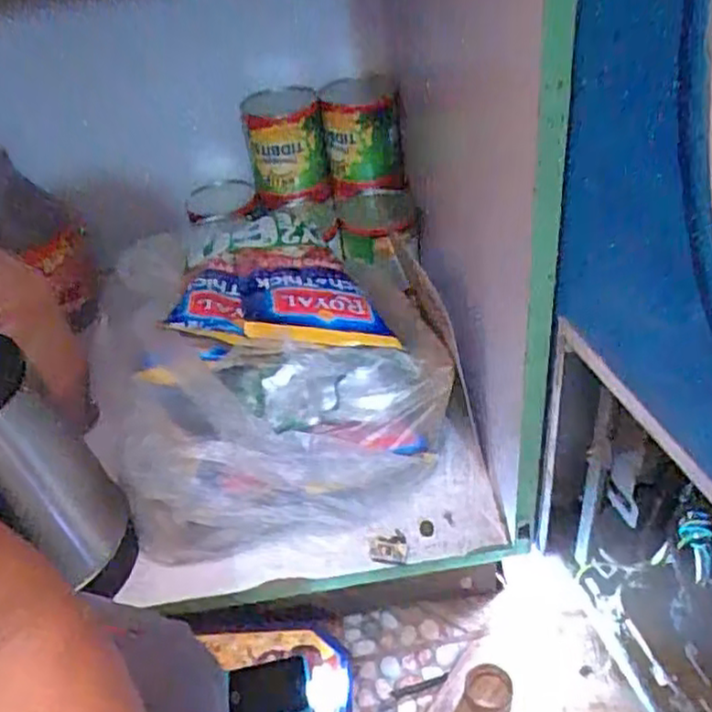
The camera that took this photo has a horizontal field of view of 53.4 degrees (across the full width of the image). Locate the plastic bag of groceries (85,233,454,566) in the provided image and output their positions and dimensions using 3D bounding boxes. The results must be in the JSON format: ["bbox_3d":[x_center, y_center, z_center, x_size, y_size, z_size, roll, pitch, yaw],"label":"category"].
[{"bbox_3d":[-0.079,0.022,0.710,0.315,0.173,0.282,-12,40,-5],"label":"plastic bag of groceries"}]

